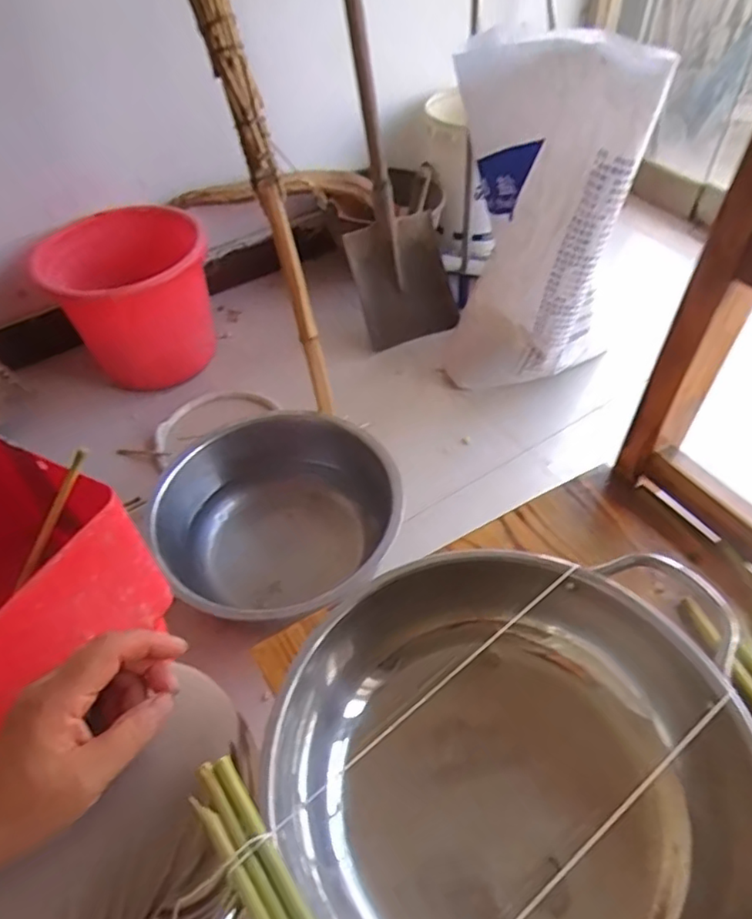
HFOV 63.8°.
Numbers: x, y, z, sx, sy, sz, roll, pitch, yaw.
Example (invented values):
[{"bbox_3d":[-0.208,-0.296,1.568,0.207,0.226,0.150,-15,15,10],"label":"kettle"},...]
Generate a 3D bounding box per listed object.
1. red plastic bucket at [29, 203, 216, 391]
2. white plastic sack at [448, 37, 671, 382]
[{"bbox_3d":[-0.501,-0.337,1.271,0.291,0.266,0.318,-2,48,2],"label":"red plastic bucket"},{"bbox_3d":[0.272,-0.432,1.088,0.242,0.560,0.329,-4,48,-1],"label":"white plastic sack"}]

